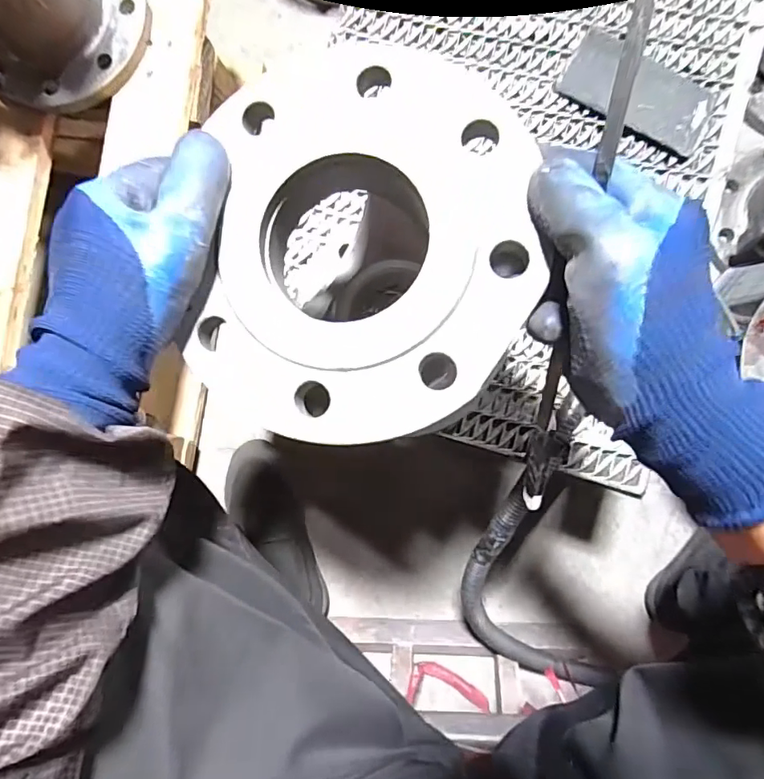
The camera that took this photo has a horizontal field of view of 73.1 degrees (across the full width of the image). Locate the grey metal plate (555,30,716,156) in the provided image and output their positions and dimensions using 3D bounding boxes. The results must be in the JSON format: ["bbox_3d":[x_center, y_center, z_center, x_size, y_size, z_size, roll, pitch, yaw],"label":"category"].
[{"bbox_3d":[0.231,-0.270,0.460,0.132,0.014,0.075,30,89,6],"label":"grey metal plate"}]

